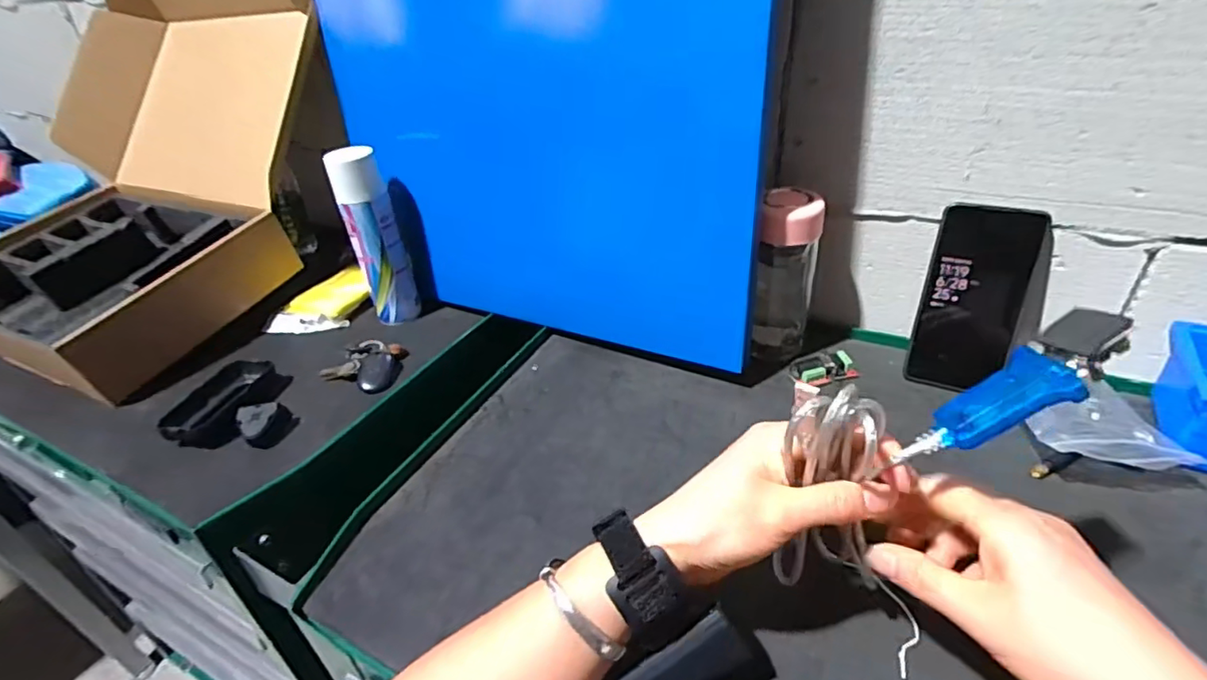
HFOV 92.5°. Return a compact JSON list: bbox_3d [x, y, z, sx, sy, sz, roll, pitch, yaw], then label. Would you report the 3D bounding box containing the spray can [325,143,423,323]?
[{"bbox_3d":[-0.254,-0.113,0.649,0.055,0.195,0.044,-16,35,-18],"label":"spray can"}]

